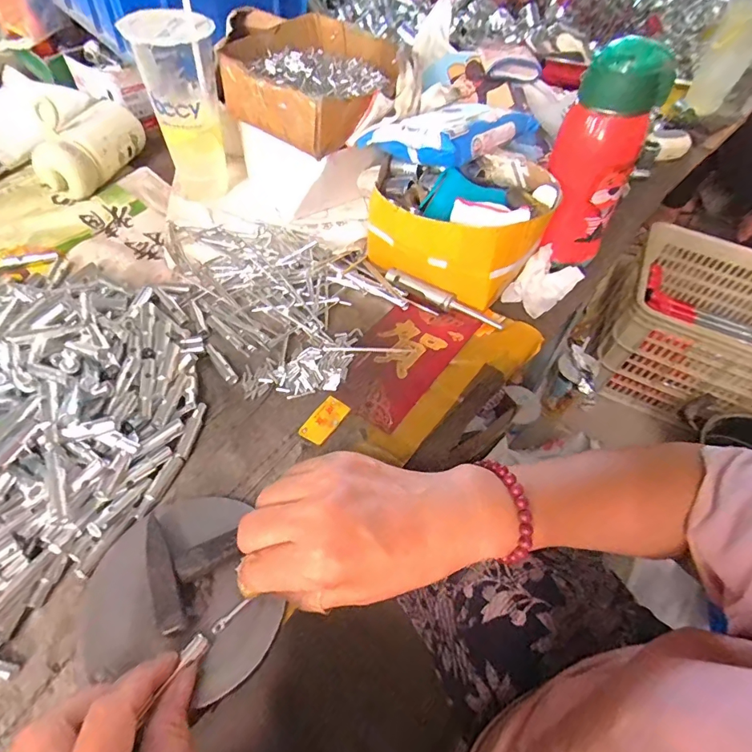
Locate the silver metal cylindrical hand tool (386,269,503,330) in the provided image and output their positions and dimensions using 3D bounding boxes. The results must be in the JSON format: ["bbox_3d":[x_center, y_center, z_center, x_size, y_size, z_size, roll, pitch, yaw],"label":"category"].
[{"bbox_3d":[0.068,-0.081,0.466,0.135,0.012,0.015,32,59,17],"label":"silver metal cylindrical hand tool"}]

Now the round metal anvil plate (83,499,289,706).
[{"bbox_3d":[-0.130,0.141,0.286,0.112,0.031,0.123,-21,59,-18],"label":"round metal anvil plate"}]

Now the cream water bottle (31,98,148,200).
[{"bbox_3d":[-0.358,-0.287,0.560,0.063,0.076,0.155,13,55,5],"label":"cream water bottle"}]

